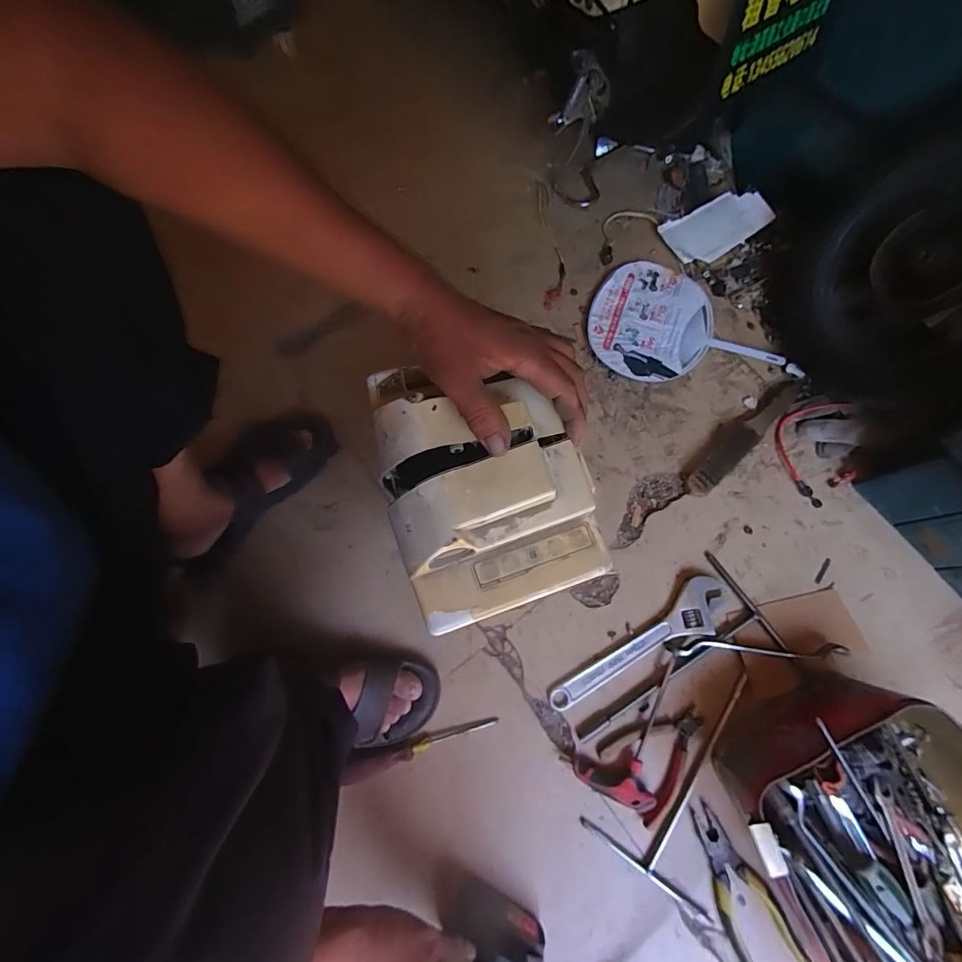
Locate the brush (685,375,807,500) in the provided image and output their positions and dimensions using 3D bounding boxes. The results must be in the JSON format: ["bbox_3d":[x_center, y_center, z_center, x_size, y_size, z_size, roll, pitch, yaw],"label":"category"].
[{"bbox_3d":[0.409,-0.079,0.711,0.266,0.033,0.052,-41,77,-9],"label":"brush"}]

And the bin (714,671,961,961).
[{"bbox_3d":[0.475,0.442,0.501,0.280,0.147,0.402,-25,76,-5],"label":"bin"}]

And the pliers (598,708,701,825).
[{"bbox_3d":[0.235,0.356,0.601,0.135,0.011,0.100,-35,77,-7],"label":"pliers"}]

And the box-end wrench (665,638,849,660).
[{"bbox_3d":[0.369,0.225,0.617,0.223,0.021,0.020,0,75,2],"label":"box-end wrench"}]

